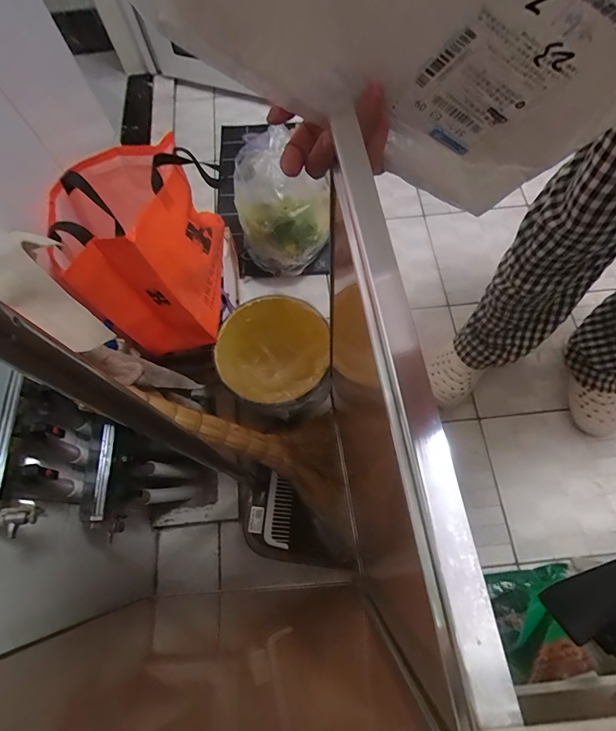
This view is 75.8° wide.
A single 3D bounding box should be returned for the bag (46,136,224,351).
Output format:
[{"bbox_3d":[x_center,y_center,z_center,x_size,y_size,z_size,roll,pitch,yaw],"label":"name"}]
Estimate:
[{"bbox_3d":[-0.279,-0.211,0.670,0.212,0.255,0.300,-3,68,1],"label":"bag"}]

